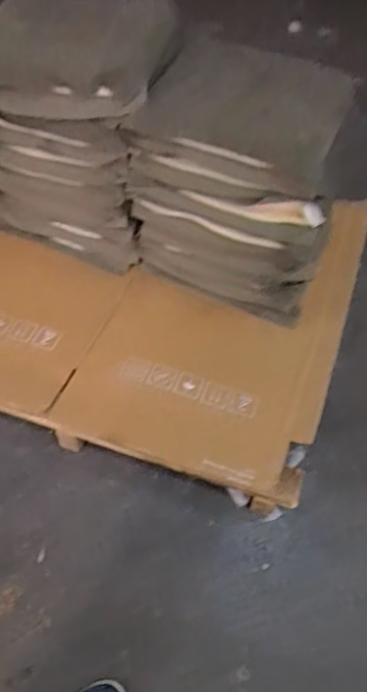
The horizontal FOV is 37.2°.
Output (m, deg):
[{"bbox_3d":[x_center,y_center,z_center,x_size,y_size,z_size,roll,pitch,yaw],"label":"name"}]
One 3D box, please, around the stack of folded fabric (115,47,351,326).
[{"bbox_3d":[0.133,-0.393,1.383,0.483,0.535,0.298,18,54,11],"label":"stack of folded fabric"}]

